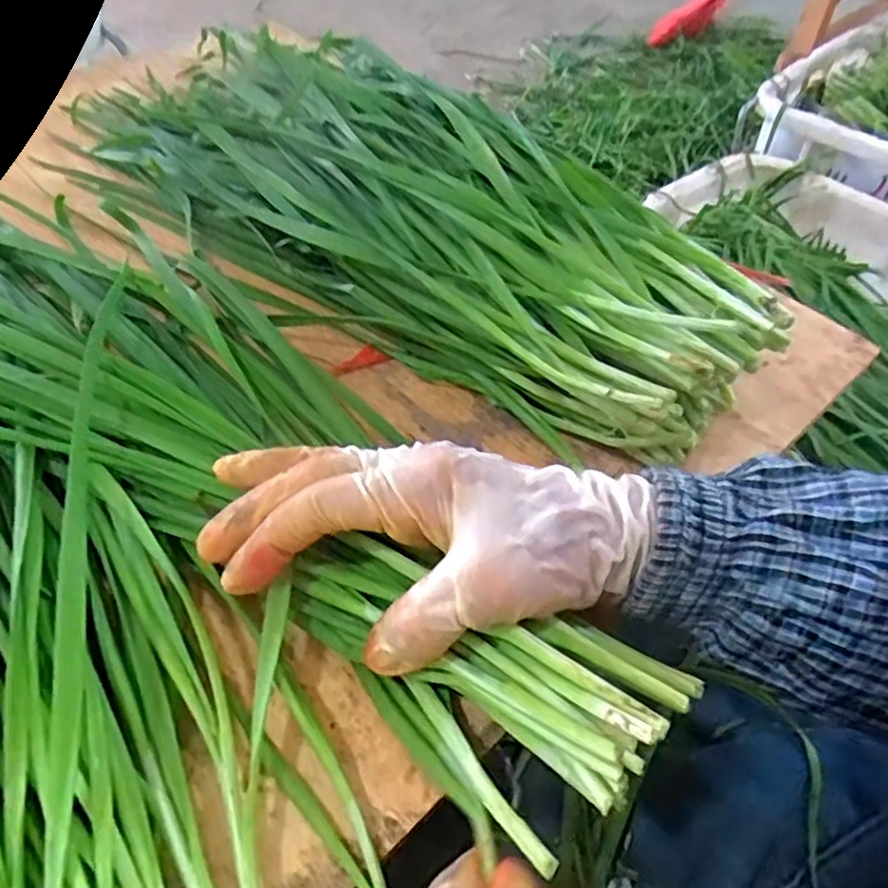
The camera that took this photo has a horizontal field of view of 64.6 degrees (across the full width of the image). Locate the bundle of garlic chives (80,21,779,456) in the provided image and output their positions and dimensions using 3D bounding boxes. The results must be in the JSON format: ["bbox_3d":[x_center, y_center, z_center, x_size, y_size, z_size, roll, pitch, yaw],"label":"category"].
[{"bbox_3d":[-0.055,-0.153,0.411,0.493,0.078,0.147,34,56,24],"label":"bundle of garlic chives"}]

